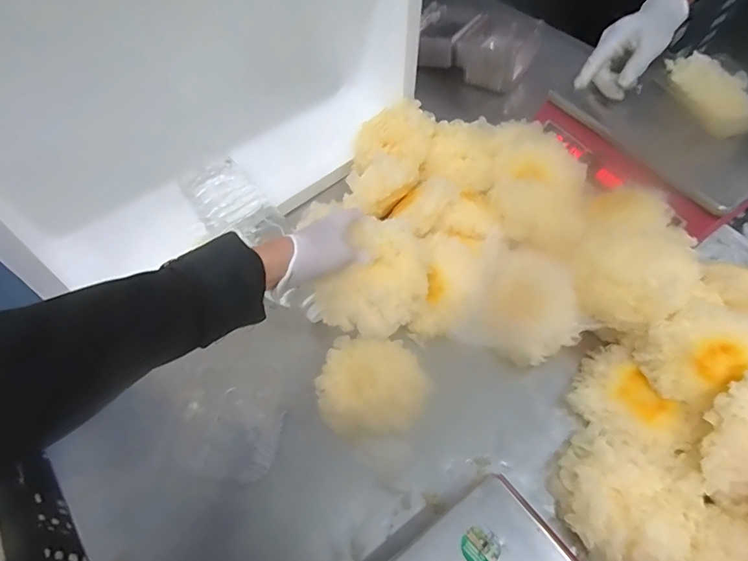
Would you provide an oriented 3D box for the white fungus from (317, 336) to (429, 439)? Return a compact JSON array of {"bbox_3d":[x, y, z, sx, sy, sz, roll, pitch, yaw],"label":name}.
[{"bbox_3d":[-0.003,0.111,0.529,0.120,0.054,0.113,-1,57,2],"label":"white fungus"}]

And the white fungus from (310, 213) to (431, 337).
[{"bbox_3d":[0.003,0.000,0.509,0.083,0.068,0.123,32,62,23],"label":"white fungus"}]

